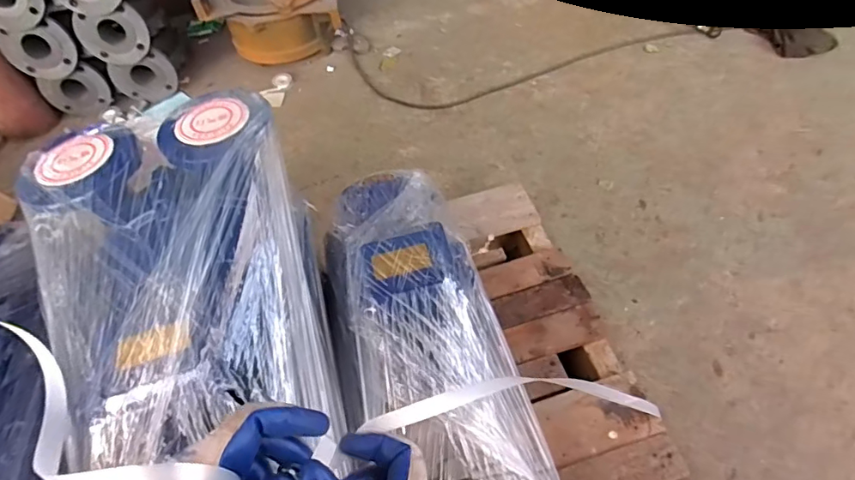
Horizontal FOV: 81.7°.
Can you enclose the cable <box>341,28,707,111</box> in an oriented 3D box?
[{"bbox_3d":[0.282,-0.645,1.590,1.037,0.023,0.482,-17,52,-10],"label":"cable"}]

